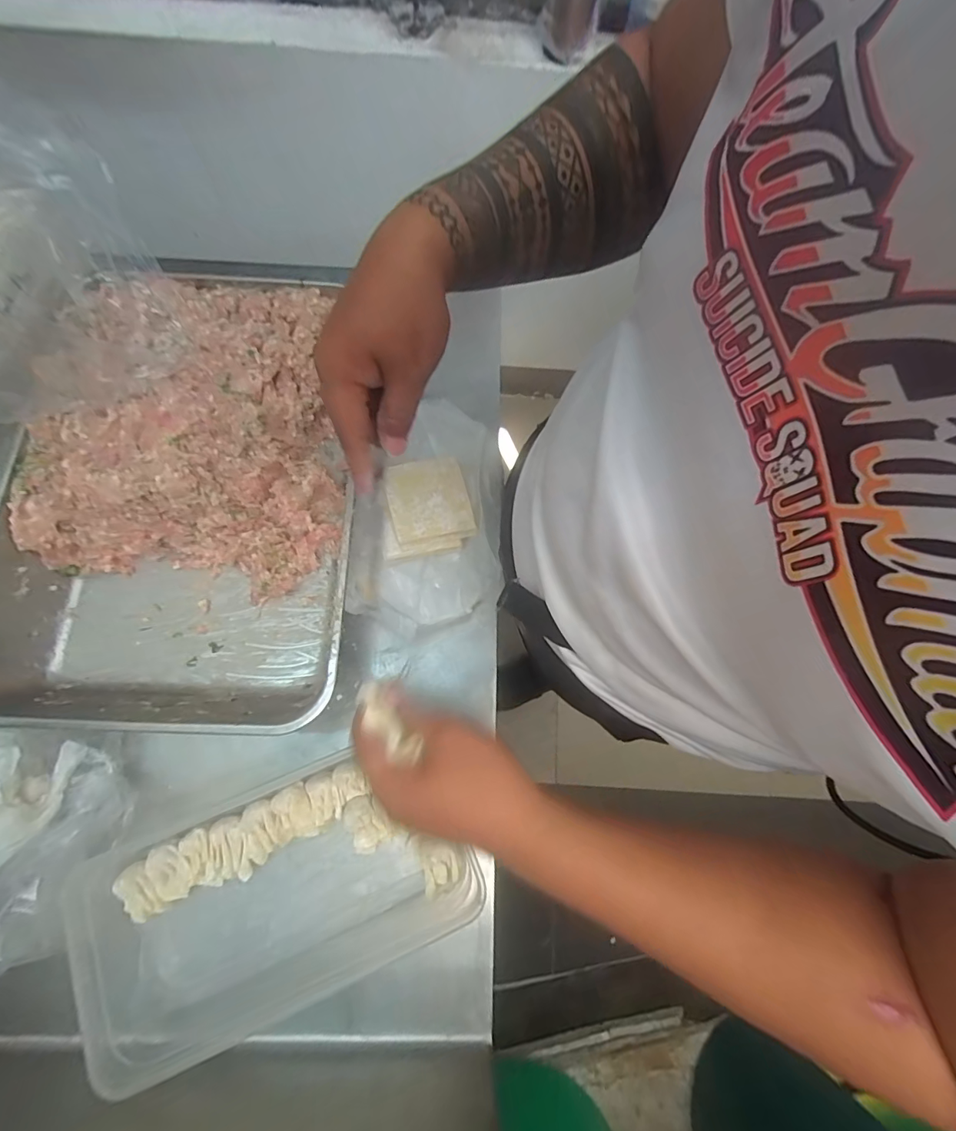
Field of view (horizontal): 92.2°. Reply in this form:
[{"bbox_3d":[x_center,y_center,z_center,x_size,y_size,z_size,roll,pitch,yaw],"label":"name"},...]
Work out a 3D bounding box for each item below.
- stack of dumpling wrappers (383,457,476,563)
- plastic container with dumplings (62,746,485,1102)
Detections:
[{"bbox_3d":[-0.058,-0.066,0.495,0.097,0.025,0.101,-13,75,-5],"label":"stack of dumpling wrappers"},{"bbox_3d":[-0.184,0.285,0.397,0.332,0.057,0.173,-24,77,-8],"label":"plastic container with dumplings"}]

